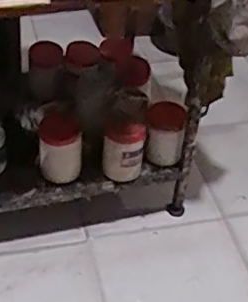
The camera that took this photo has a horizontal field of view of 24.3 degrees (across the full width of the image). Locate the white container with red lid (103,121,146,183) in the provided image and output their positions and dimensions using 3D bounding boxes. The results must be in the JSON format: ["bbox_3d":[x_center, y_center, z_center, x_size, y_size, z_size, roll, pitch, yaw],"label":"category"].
[{"bbox_3d":[-0.002,0.000,1.459,0.101,0.110,0.108,1,44,-1],"label":"white container with red lid"}]

